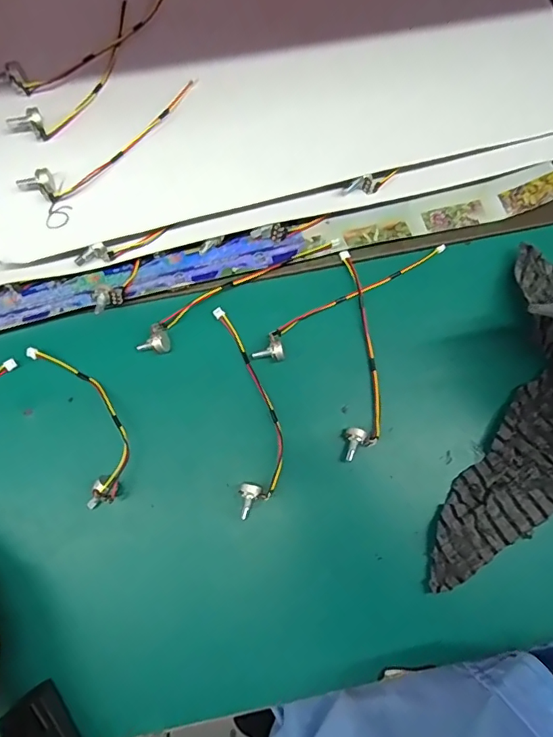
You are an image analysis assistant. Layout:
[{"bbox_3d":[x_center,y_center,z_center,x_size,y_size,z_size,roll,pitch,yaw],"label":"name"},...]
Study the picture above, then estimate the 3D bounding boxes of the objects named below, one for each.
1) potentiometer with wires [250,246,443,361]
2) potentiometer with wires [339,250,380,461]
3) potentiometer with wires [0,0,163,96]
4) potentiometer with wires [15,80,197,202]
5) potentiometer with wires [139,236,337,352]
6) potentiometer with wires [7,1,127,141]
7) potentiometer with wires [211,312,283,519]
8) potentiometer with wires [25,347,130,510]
[{"bbox_3d":[0.058,-0.057,0.389,0.177,0.012,0.023,-35,81,-7],"label":"potentiometer with wires"},{"bbox_3d":[0.065,-0.014,0.380,0.026,0.016,0.165,1,79,-1],"label":"potentiometer with wires"},{"bbox_3d":[-0.149,-0.261,0.390,0.160,0.013,0.031,-35,81,-7],"label":"potentiometer with wires"},{"bbox_3d":[-0.120,-0.174,0.375,0.158,0.017,0.027,-38,82,-8],"label":"potentiometer with wires"},{"bbox_3d":[-0.031,-0.061,0.387,0.176,0.012,0.022,-32,81,-7],"label":"potentiometer with wires"},{"bbox_3d":[-0.150,-0.236,0.386,0.032,0.019,0.145,31,80,5],"label":"potentiometer with wires"},{"bbox_3d":[-0.019,0.027,0.371,0.036,0.016,0.152,-9,79,-3],"label":"potentiometer with wires"},{"bbox_3d":[-0.142,0.035,0.367,0.045,0.021,0.129,-26,80,-6],"label":"potentiometer with wires"}]

